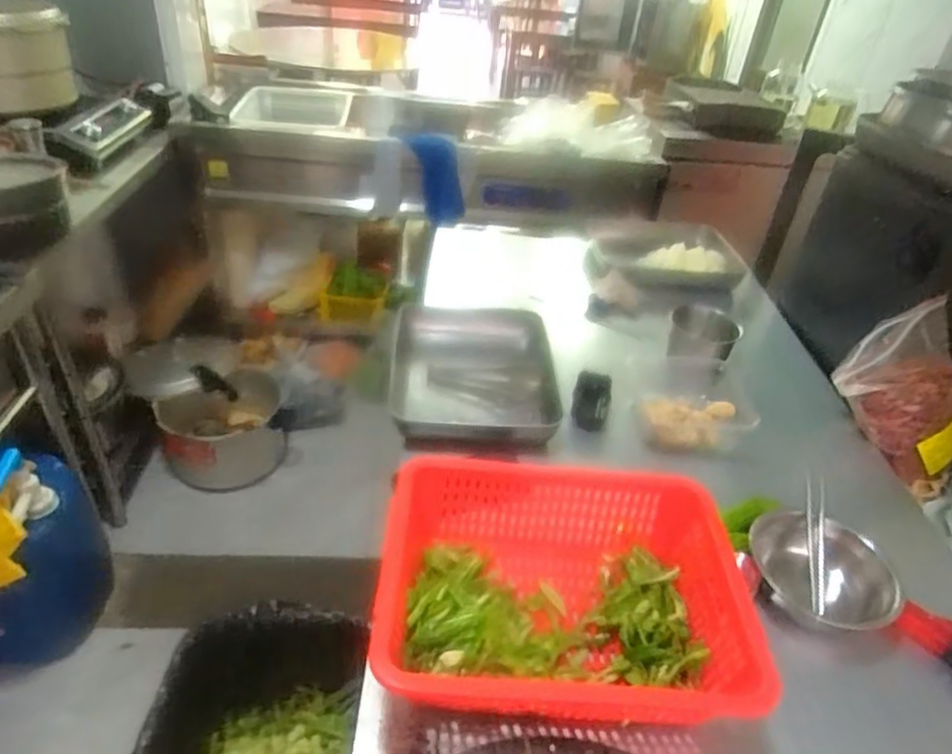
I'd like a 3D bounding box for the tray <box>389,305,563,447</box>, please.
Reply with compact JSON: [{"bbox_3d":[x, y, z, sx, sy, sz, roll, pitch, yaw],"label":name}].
[{"bbox_3d":[-0.004,-0.011,0.976,0.253,0.062,0.316,4,36,-2],"label":"tray"}]

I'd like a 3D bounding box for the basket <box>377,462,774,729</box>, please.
[{"bbox_3d":[0.080,0.209,0.618,0.328,0.106,0.255,4,36,-3],"label":"basket"}]

